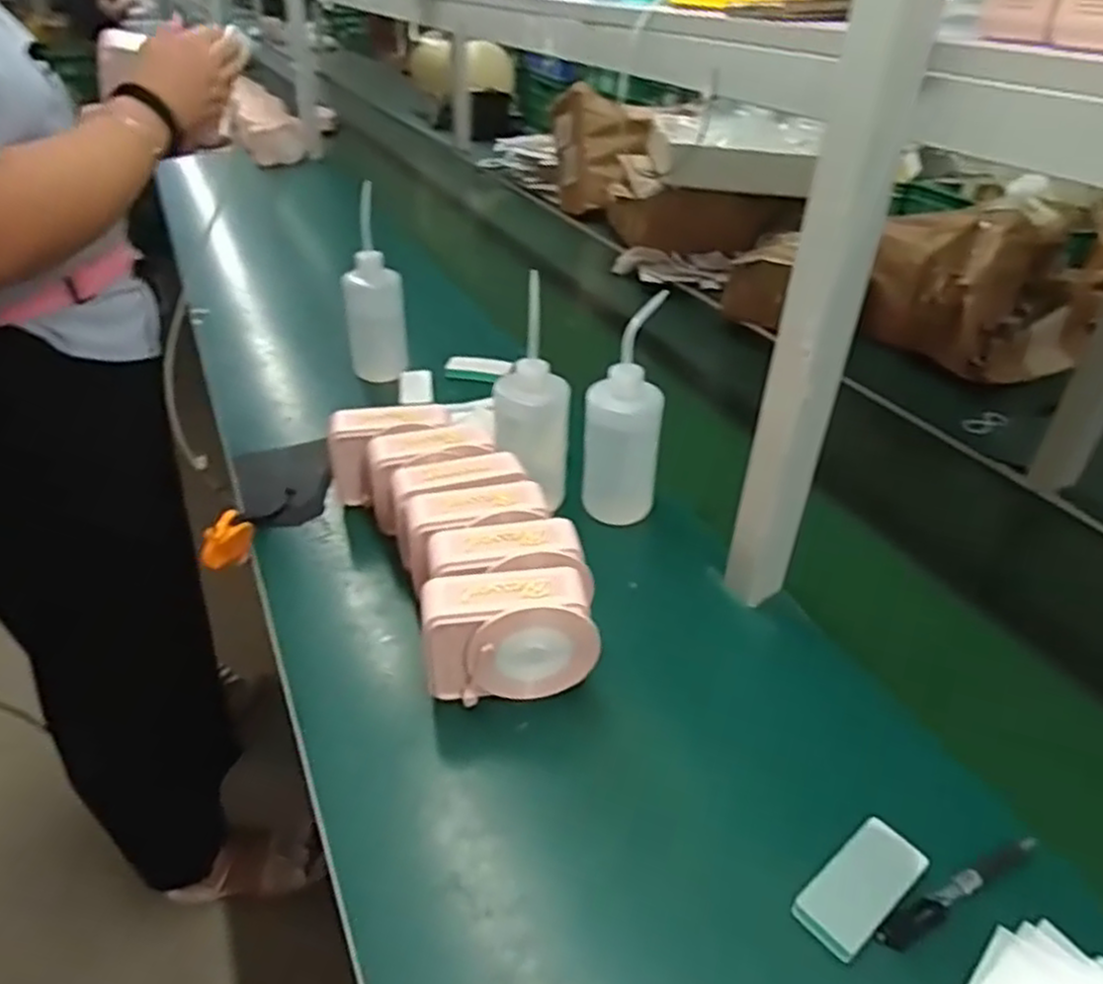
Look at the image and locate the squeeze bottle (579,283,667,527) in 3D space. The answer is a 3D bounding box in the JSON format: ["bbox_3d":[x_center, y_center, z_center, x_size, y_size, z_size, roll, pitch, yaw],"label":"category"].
[{"bbox_3d":[0.076,-0.077,0.766,0.075,0.218,0.068,7,35,8],"label":"squeeze bottle"}]

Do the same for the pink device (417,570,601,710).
[{"bbox_3d":[-0.031,0.117,0.594,0.135,0.089,0.059,-4,35,-8],"label":"pink device"}]

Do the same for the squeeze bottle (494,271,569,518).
[{"bbox_3d":[-0.019,-0.089,0.763,0.075,0.224,0.070,0,35,-2],"label":"squeeze bottle"}]

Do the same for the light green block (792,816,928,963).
[{"bbox_3d":[0.200,0.254,0.486,0.093,0.014,0.043,-24,42,-32],"label":"light green block"}]

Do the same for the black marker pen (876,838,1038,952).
[{"bbox_3d":[0.269,0.262,0.493,0.137,0.018,0.017,-16,39,-24],"label":"black marker pen"}]

